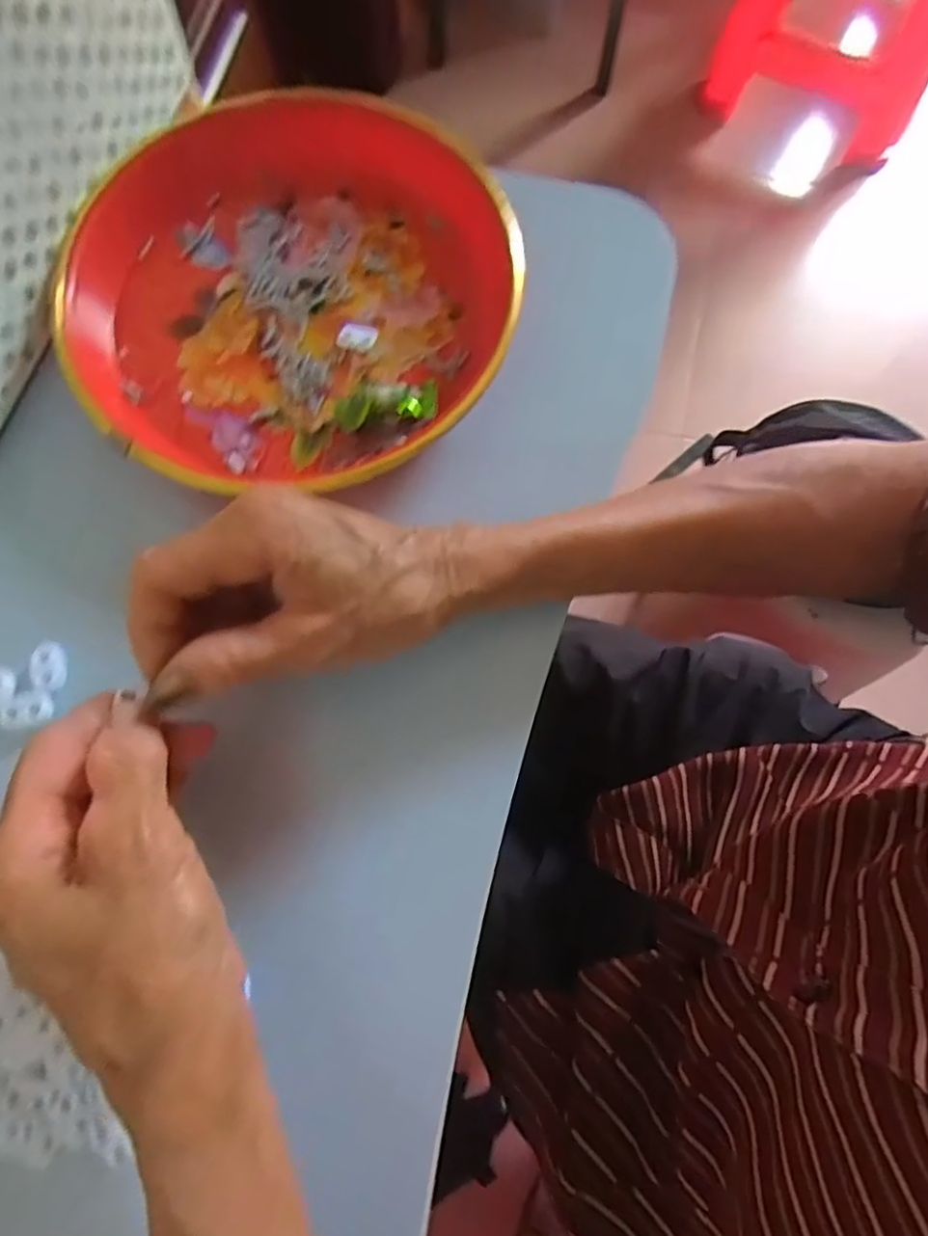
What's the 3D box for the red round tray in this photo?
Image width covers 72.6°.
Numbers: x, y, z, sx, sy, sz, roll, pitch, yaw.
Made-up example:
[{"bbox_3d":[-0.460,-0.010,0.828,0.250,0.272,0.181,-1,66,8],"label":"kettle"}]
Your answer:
[{"bbox_3d":[-0.086,-0.158,0.308,0.204,0.037,0.207,0,75,0],"label":"red round tray"}]

